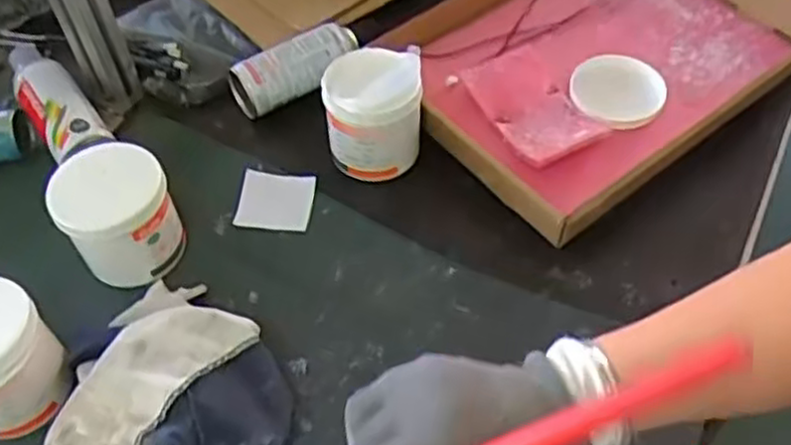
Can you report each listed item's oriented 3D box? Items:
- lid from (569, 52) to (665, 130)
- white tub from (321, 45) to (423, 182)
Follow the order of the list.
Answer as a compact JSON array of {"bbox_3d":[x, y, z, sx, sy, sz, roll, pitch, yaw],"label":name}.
[{"bbox_3d":[0.241,-0.144,0.798,0.101,0.023,0.088,-24,56,-16],"label":"lid"},{"bbox_3d":[-0.020,-0.106,0.762,0.091,0.105,0.089,-1,53,1],"label":"white tub"}]

